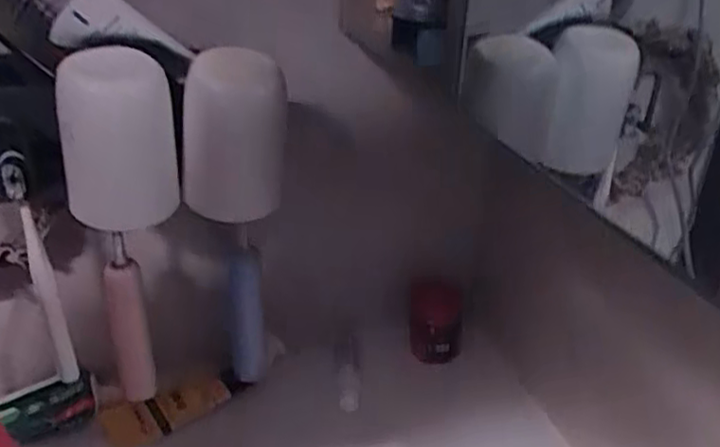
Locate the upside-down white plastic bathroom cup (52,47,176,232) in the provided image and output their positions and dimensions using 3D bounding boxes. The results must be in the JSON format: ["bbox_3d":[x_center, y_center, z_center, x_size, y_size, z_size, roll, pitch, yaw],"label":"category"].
[{"bbox_3d":[-0.152,-0.050,0.426,0.071,0.112,0.059,-8,30,-17],"label":"upside-down white plastic bathroom cup"}]

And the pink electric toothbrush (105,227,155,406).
[{"bbox_3d":[-0.191,0.086,0.567,0.026,0.160,0.032,-13,32,-26],"label":"pink electric toothbrush"}]

